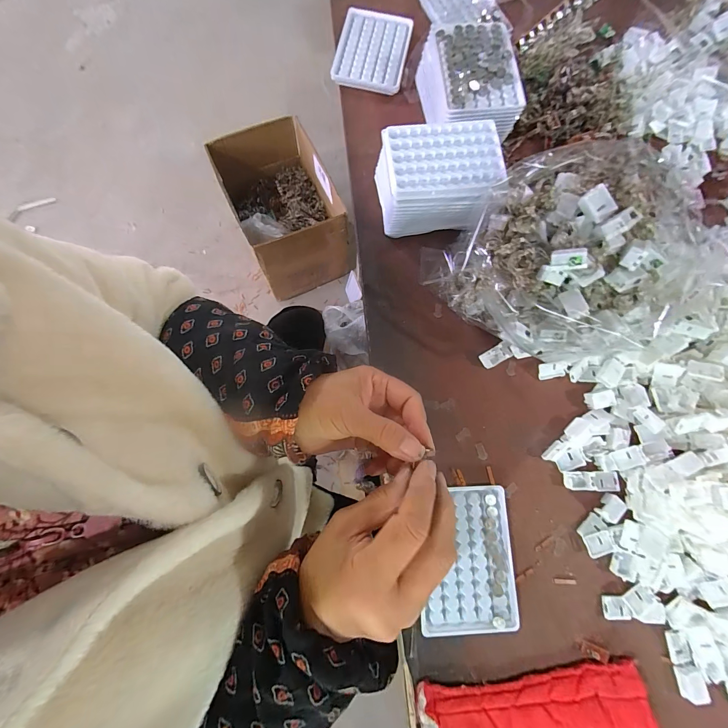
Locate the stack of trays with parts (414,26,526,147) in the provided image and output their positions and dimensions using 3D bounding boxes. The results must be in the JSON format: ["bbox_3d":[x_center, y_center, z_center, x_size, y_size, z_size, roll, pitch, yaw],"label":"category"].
[{"bbox_3d":[0.128,-0.345,0.413,0.115,0.058,0.154,-1,77,-2],"label":"stack of trays with parts"}]

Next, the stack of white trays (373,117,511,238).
[{"bbox_3d":[0.085,-0.212,0.382,0.128,0.070,0.099,-5,77,-3],"label":"stack of white trays"}]

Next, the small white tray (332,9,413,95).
[{"bbox_3d":[0.014,-0.453,0.463,0.096,0.013,0.136,11,77,1],"label":"small white tray"}]

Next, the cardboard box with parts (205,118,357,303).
[{"bbox_3d":[-0.244,-0.490,1.073,0.303,0.305,0.422,-25,79,-7],"label":"cardboard box with parts"}]

